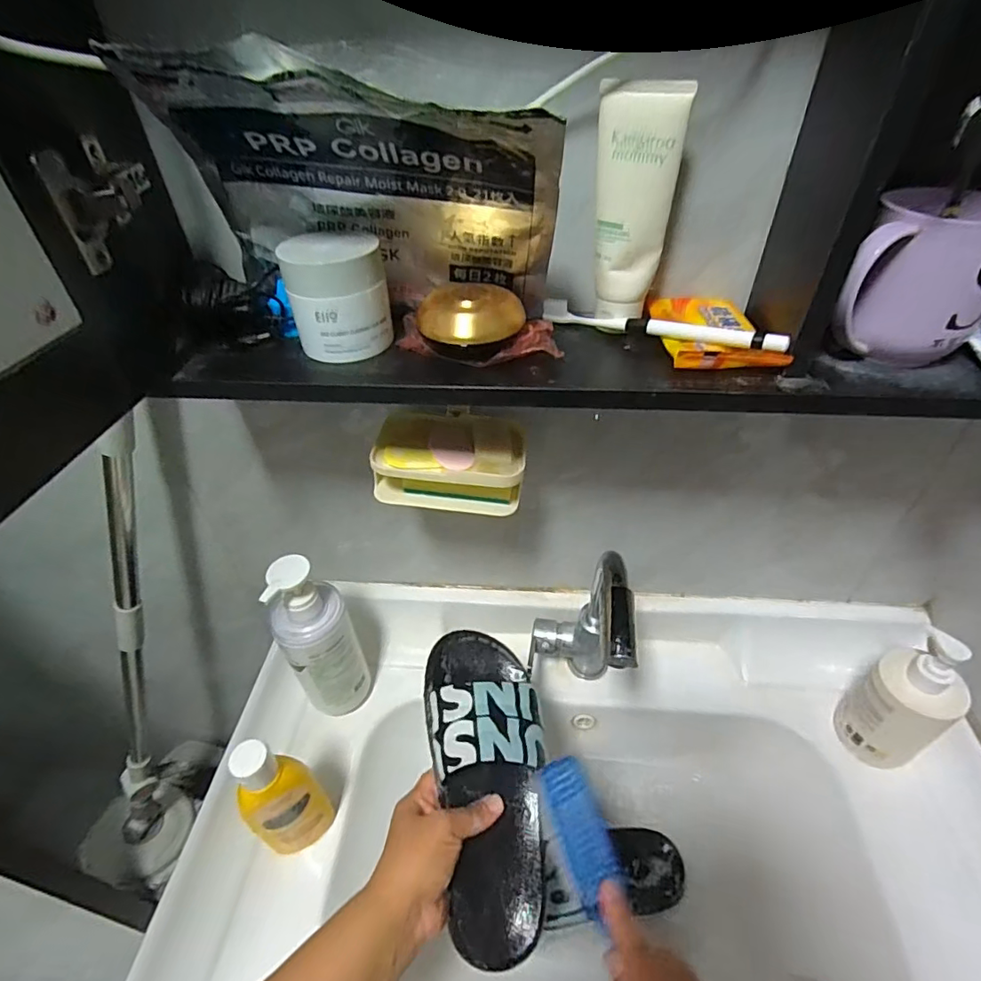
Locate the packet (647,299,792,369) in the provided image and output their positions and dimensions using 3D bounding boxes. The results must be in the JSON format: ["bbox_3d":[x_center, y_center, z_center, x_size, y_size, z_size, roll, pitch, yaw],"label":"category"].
[{"bbox_3d":[0.159,-0.117,0.386,0.068,0.013,0.104,0,42,2],"label":"packet"}]

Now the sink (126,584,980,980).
[{"bbox_3d":[0.116,0.358,0.577,0.809,0.165,0.468,1,43,4],"label":"sink"}]

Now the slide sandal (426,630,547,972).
[{"bbox_3d":[-0.002,0.237,0.436,0.097,0.073,0.241,-6,66,-4],"label":"slide sandal"}]

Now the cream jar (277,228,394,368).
[{"bbox_3d":[-0.111,-0.143,0.391,0.068,0.071,0.065,-1,42,1],"label":"cream jar"}]

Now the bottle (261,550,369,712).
[{"bbox_3d":[-0.185,0.172,0.588,0.072,0.245,0.060,-24,47,-22],"label":"bottle"}]

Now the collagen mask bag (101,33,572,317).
[{"bbox_3d":[-0.076,-0.189,0.351,0.239,0.156,0.111,5,43,8],"label":"collagen mask bag"}]

